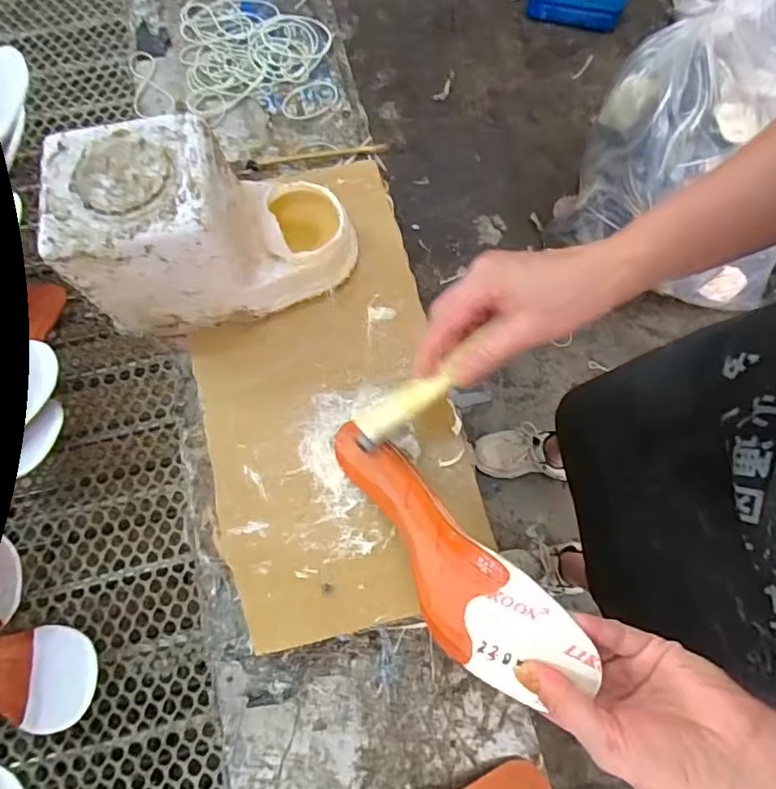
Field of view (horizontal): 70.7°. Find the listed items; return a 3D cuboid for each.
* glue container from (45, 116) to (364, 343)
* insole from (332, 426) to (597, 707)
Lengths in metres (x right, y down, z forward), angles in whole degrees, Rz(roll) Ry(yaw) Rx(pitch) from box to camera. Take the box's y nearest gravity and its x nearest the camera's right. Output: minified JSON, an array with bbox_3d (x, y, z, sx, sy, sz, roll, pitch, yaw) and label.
[{"bbox_3d":[-0.130,-0.129,0.409,0.196,0.111,0.107,-15,73,-3],"label":"glue container"},{"bbox_3d":[0.024,0.092,0.340,0.058,0.058,0.214,-39,56,-10],"label":"insole"}]

